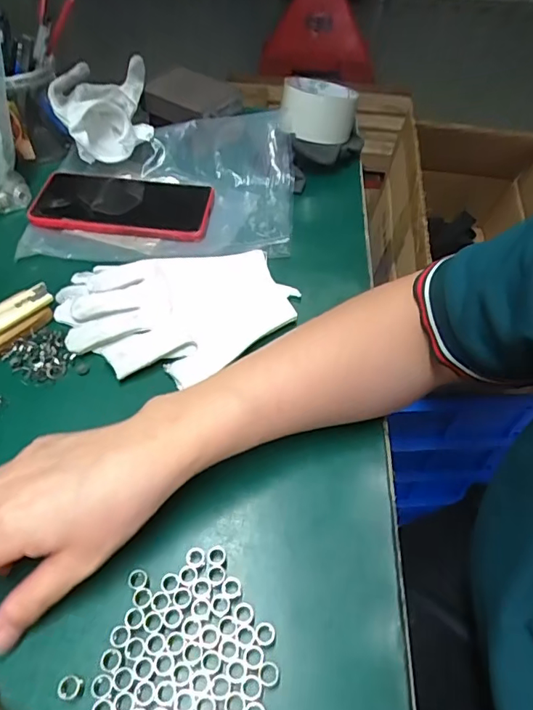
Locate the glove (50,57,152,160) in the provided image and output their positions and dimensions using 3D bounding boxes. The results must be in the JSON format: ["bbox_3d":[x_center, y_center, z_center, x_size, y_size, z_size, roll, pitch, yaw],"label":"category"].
[{"bbox_3d":[-0.171,-0.257,0.529,0.091,0.065,0.135,-8,51,-10],"label":"glove"}]

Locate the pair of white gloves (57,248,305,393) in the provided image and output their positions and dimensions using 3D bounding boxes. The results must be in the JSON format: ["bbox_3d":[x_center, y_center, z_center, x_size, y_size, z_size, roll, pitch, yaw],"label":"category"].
[{"bbox_3d":[-0.069,-0.035,0.396,0.173,0.018,0.122,-14,52,-14],"label":"pair of white gloves"}]

